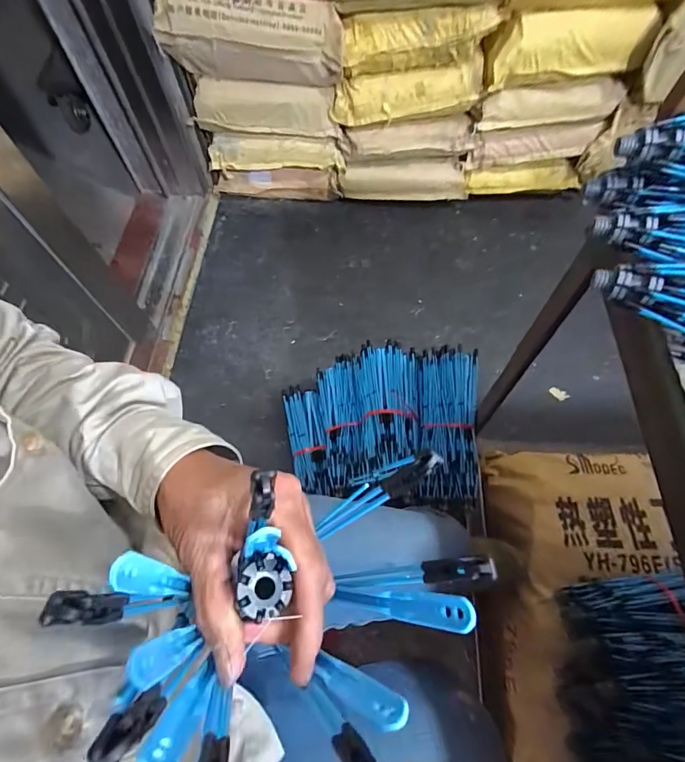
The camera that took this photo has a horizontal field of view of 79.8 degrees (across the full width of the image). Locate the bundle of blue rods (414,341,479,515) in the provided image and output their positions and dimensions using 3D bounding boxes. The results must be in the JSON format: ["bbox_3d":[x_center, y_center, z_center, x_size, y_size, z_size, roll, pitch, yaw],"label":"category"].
[{"bbox_3d":[0.202,0.077,0.777,0.112,0.059,0.292,3,63,3],"label":"bundle of blue rods"}]

